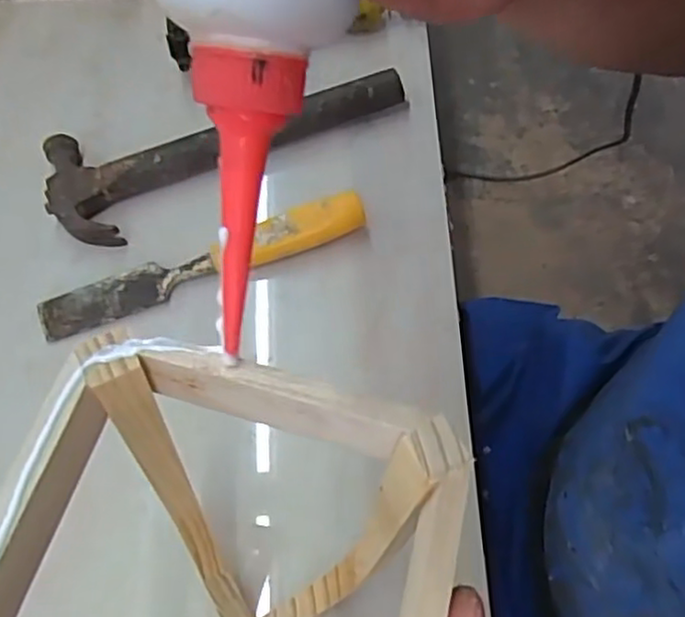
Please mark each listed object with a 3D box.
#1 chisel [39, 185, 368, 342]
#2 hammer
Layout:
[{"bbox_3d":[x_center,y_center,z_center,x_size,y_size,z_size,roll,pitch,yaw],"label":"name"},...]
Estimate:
[{"bbox_3d":[-0.098,-0.033,0.485,0.235,0.028,0.032,-19,66,-9],"label":"chisel"},{"bbox_3d":[-0.082,-0.113,0.521,0.274,0.030,0.090,-13,65,-6],"label":"hammer"}]

